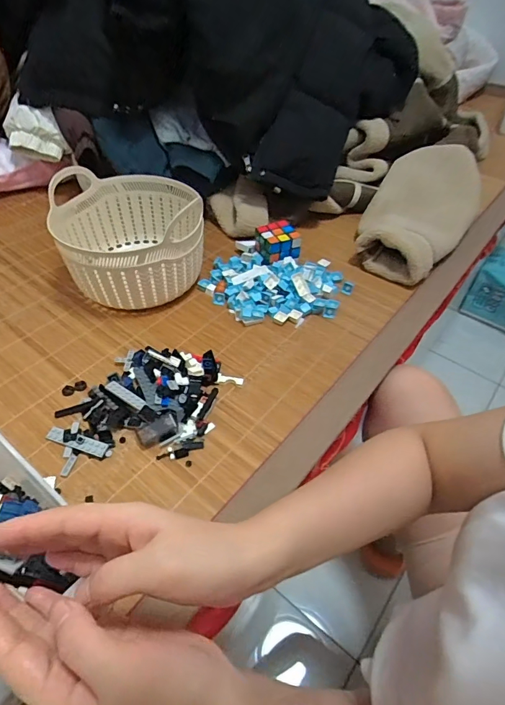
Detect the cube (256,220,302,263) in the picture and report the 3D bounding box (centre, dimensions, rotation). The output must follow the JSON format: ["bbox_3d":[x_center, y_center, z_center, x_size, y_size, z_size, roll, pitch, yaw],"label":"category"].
[{"bbox_3d":[0.044,-0.184,0.722,0.063,0.063,0.063,-16,50,-17],"label":"cube"}]

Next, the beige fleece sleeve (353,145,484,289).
[{"bbox_3d":[0.324,-0.278,0.794,0.177,0.095,0.385,29,52,22],"label":"beige fleece sleeve"}]

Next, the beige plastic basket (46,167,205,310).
[{"bbox_3d":[-0.189,-0.176,0.664,0.217,0.123,0.227,-18,51,-19],"label":"beige plastic basket"}]

